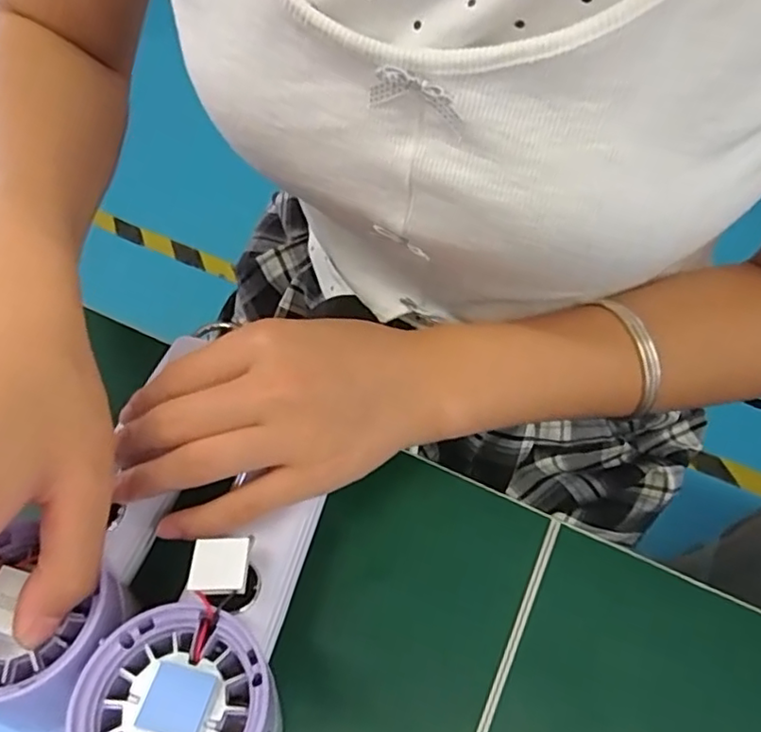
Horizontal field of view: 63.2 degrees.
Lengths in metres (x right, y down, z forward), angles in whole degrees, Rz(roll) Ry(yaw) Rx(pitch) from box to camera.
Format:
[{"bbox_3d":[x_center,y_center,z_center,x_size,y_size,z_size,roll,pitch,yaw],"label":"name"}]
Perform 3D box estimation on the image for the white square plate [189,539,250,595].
[{"bbox_3d":[-0.060,0.074,0.230,0.021,0.004,0.020,1,52,0],"label":"white square plate"}]

